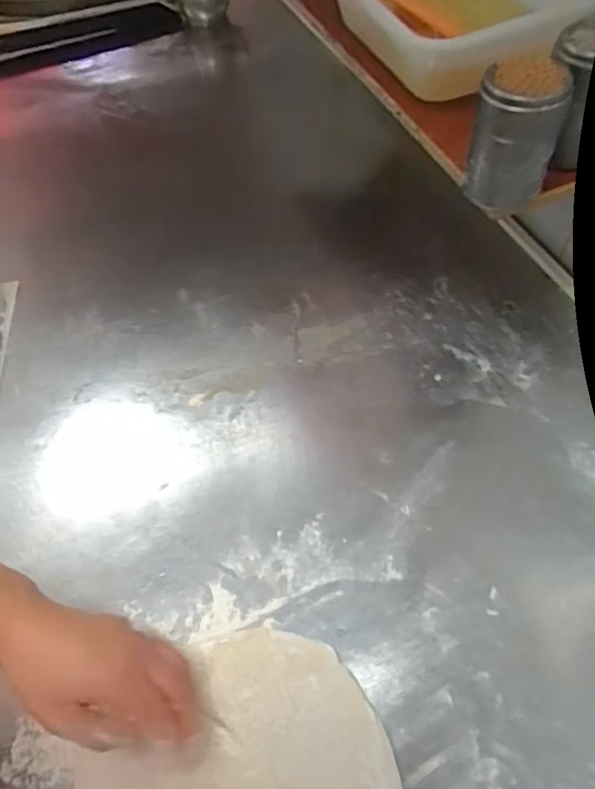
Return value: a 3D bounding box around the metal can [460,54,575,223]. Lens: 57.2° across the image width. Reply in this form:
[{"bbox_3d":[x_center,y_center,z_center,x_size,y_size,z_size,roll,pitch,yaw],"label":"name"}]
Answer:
[{"bbox_3d":[0.175,-0.204,0.443,0.063,0.104,0.067,-2,55,2],"label":"metal can"}]

